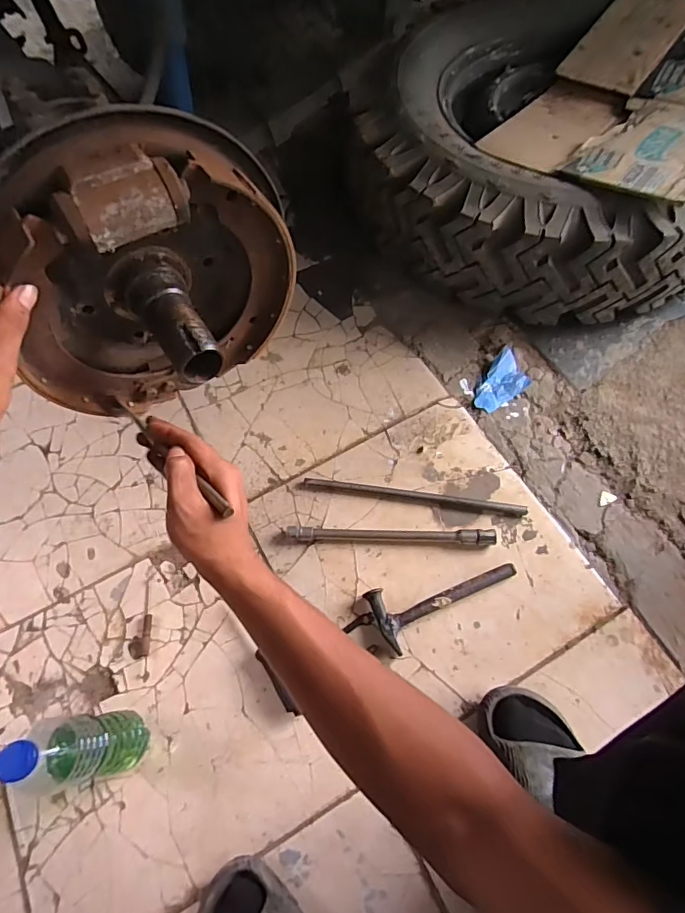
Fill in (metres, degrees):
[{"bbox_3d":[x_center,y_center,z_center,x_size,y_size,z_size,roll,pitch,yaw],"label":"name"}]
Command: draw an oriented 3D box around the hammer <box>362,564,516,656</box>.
[{"bbox_3d":[0.135,0.181,0.660,0.199,0.023,0.082,-26,67,-11],"label":"hammer"}]

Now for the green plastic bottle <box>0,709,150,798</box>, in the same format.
[{"bbox_3d":[-0.265,0.306,0.511,0.058,0.221,0.059,-3,65,0],"label":"green plastic bottle"}]

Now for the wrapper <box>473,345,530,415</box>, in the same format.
[{"bbox_3d":[0.278,-0.127,0.826,0.066,0.016,0.131,33,70,15],"label":"wrapper"}]

